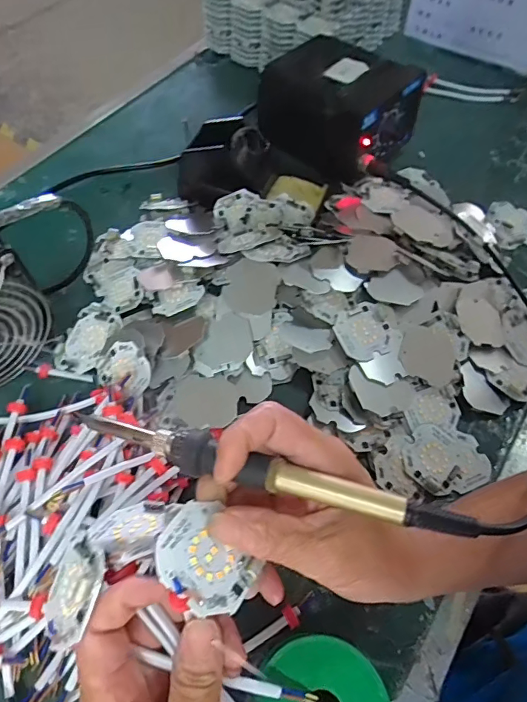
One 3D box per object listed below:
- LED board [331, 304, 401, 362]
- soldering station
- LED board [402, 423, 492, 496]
[{"bbox_3d":[0.087,-0.018,0.389,0.054,0.007,0.046,-18,75,-17],"label":"LED board"},{"bbox_3d":[0.074,-0.266,0.521,0.150,0.088,0.131,38,67,17],"label":"soldering station"},{"bbox_3d":[0.142,0.081,0.366,0.067,0.006,0.051,-10,62,-8],"label":"LED board"}]

